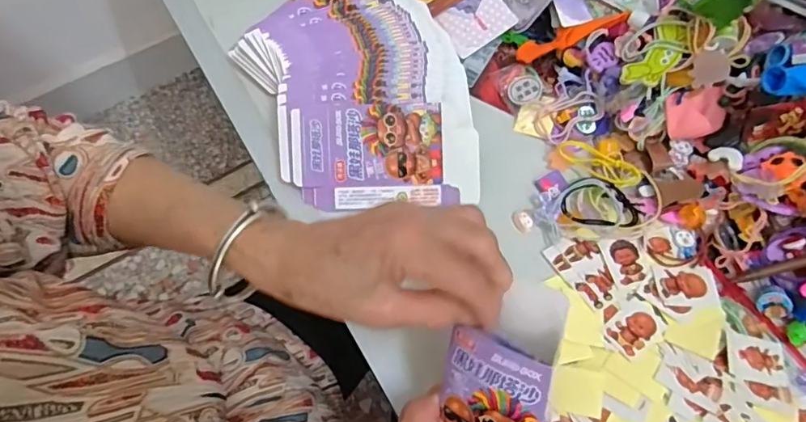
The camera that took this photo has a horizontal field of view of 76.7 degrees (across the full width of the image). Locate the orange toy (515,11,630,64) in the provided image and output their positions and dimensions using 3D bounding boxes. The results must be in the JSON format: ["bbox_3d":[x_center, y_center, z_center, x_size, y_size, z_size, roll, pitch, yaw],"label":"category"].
[{"bbox_3d":[0.144,-0.152,0.441,0.093,0.013,0.022,-16,64,22],"label":"orange toy"}]

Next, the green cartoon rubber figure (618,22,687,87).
[{"bbox_3d":[0.204,-0.124,0.408,0.029,0.005,0.062,41,91,18],"label":"green cartoon rubber figure"}]

